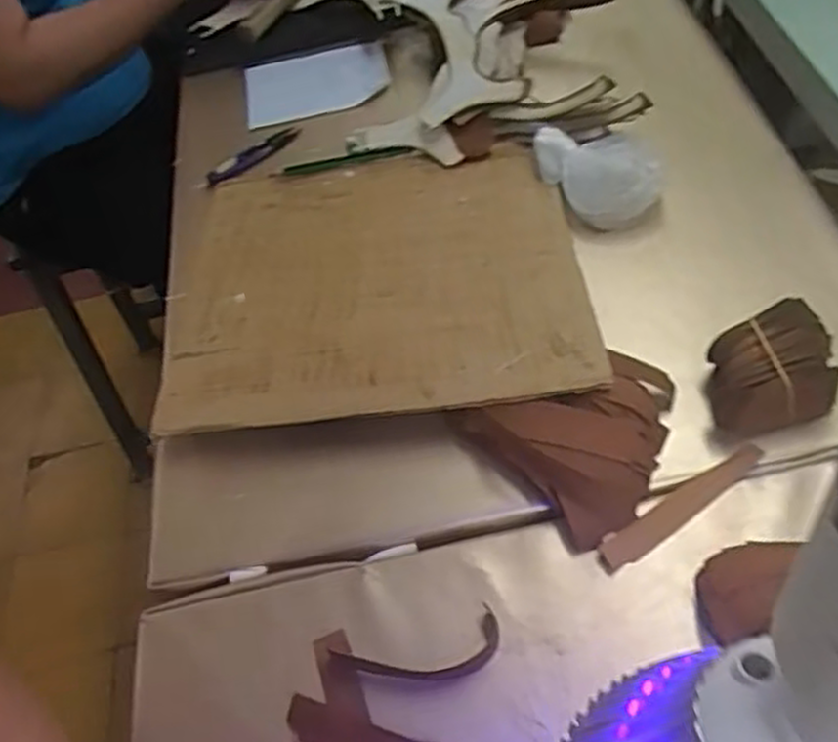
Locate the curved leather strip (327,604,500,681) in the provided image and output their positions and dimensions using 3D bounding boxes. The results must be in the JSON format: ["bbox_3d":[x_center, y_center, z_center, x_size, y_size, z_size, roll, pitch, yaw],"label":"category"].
[{"bbox_3d":[0.000,0.158,0.428,0.094,0.017,0.031,-16,54,-2],"label":"curved leather strip"}]

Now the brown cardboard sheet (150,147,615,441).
[{"bbox_3d":[-0.041,-0.071,0.591,0.309,0.013,0.276,-10,51,5],"label":"brown cardboard sheet"}]

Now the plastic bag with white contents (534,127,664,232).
[{"bbox_3d":[0.142,-0.160,0.613,0.068,0.036,0.103,-32,55,-14],"label":"plastic bag with white contents"}]

